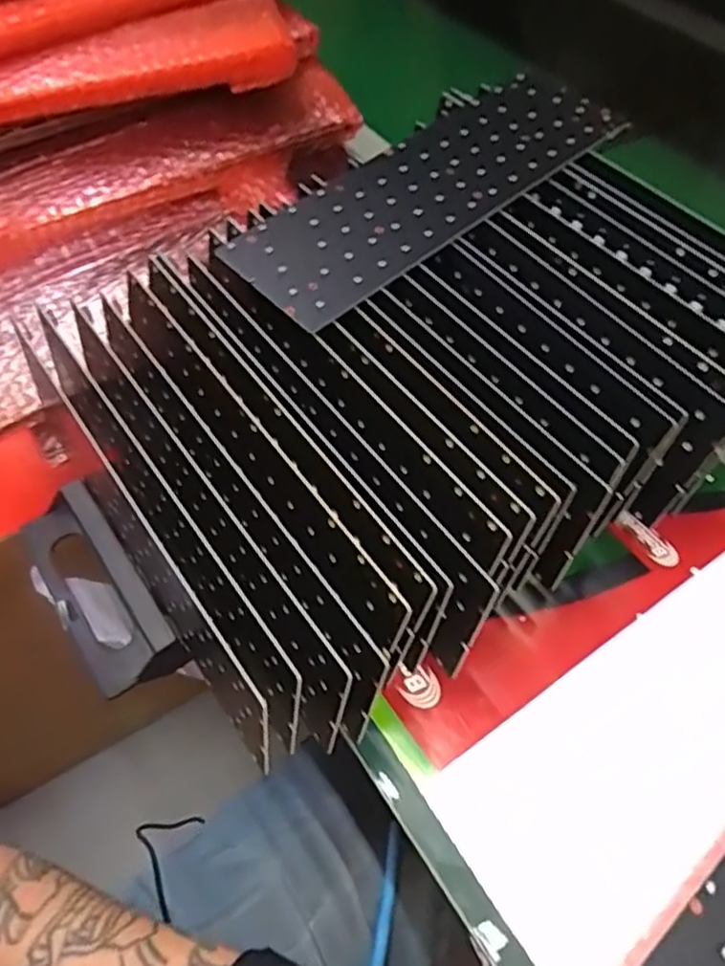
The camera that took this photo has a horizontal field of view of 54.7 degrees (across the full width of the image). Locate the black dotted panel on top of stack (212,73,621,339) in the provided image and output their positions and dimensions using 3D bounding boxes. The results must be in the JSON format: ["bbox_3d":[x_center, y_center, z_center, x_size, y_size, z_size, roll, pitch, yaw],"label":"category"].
[{"bbox_3d":[0.047,-0.196,0.459,0.281,0.008,0.093,-37,66,-19],"label":"black dotted panel on top of stack"}]

